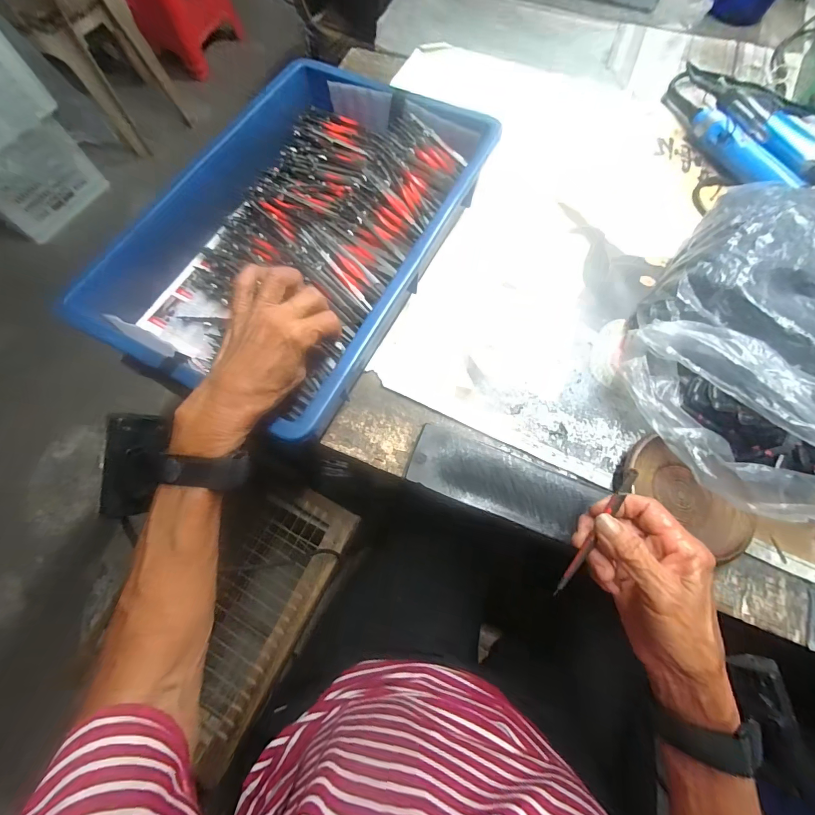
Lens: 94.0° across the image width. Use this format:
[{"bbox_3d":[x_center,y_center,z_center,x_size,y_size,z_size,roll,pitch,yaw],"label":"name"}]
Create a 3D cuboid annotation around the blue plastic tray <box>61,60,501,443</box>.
[{"bbox_3d":[-0.115,-0.199,0.428,0.287,0.082,0.417,26,71,9],"label":"blue plastic tray"}]

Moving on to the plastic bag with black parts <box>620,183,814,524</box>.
[{"bbox_3d":[0.355,-0.062,0.362,0.236,0.103,0.317,34,72,11],"label":"plastic bag with black parts"}]

